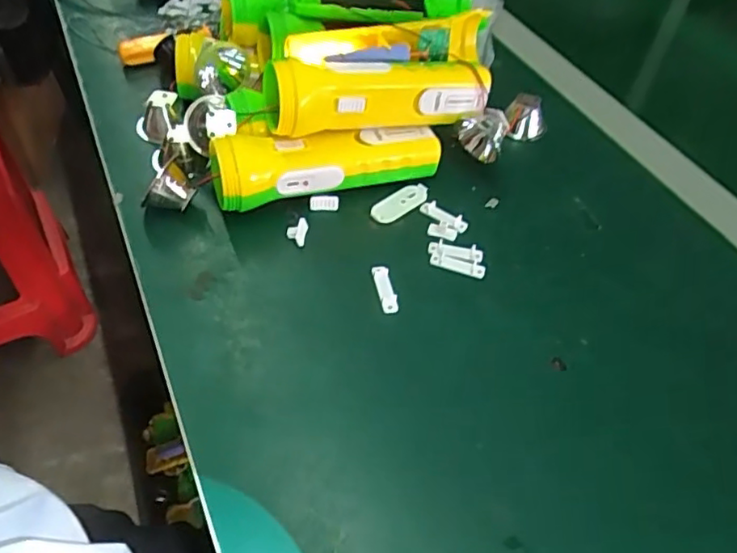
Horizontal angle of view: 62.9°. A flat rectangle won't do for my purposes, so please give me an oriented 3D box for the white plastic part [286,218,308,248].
[{"bbox_3d":[-0.049,-0.030,0.410,0.014,0.012,0.019,-2,50,-5],"label":"white plastic part"}]

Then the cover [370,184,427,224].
[{"bbox_3d":[0.023,-0.055,0.440,0.049,0.004,0.019,-31,58,-26],"label":"cover"}]

